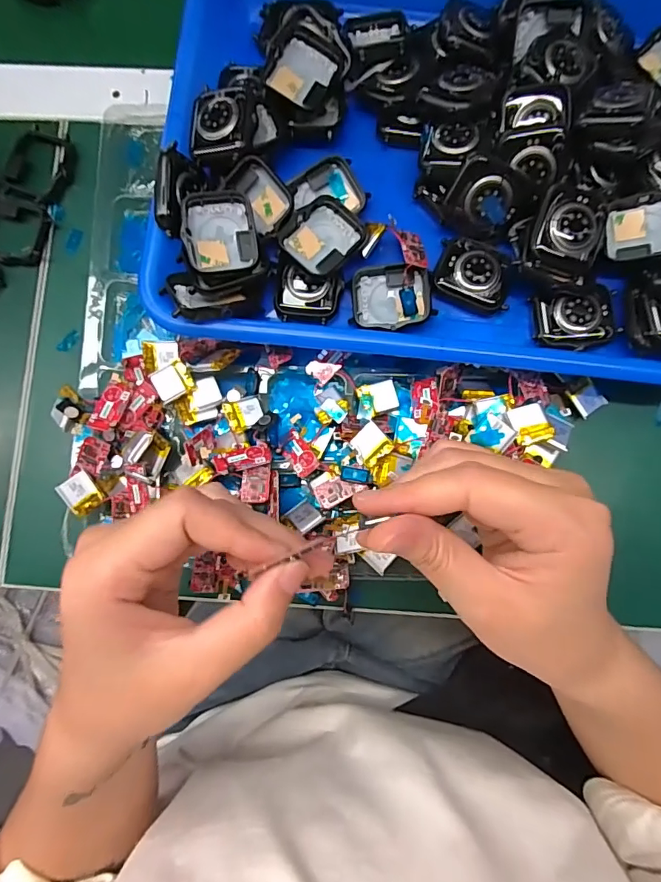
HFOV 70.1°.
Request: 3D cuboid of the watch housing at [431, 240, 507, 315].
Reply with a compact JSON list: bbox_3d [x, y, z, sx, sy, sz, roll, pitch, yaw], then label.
[{"bbox_3d":[0.079,-0.091,0.259,0.043,0.007,0.033,25,83,4],"label":"watch housing"}]

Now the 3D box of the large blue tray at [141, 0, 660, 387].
[{"bbox_3d":[0.075,-0.174,0.264,0.316,0.041,0.260,5,81,3],"label":"large blue tray"}]

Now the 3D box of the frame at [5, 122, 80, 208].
[{"bbox_3d":[-0.181,-0.170,0.292,0.039,0.009,0.048,17,83,3],"label":"frame"}]

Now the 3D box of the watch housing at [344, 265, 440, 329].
[{"bbox_3d":[0.033,-0.079,0.257,0.044,0.014,0.035,-4,82,0],"label":"watch housing"}]

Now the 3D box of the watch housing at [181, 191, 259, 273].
[{"bbox_3d":[-0.058,-0.110,0.246,0.035,0.013,0.040,-8,82,0],"label":"watch housing"}]

